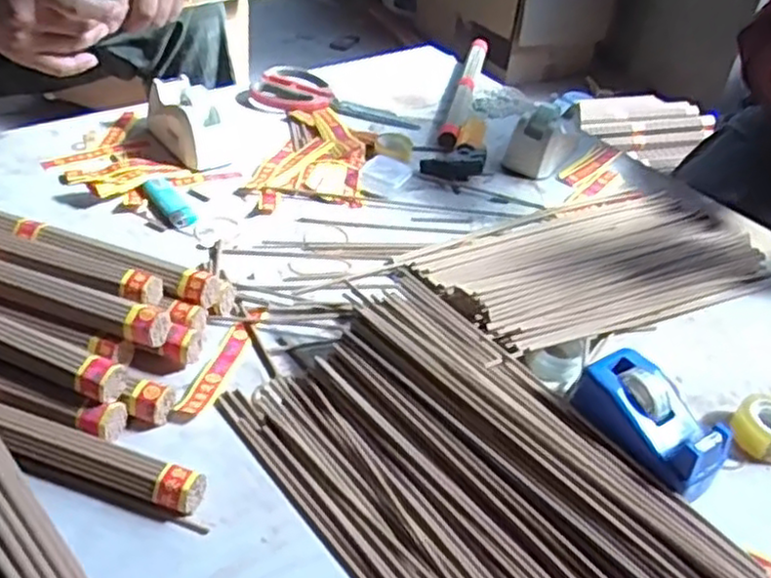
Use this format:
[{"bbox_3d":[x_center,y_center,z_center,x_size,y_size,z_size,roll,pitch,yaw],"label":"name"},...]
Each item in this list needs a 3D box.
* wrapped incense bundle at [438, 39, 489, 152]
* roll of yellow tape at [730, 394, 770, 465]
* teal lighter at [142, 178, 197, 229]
[{"bbox_3d":[0.105,-0.263,0.946,0.024,0.021,0.330,13,40,6],"label":"wrapped incense bundle"},{"bbox_3d":[0.282,0.100,0.526,0.049,0.020,0.054,35,47,29],"label":"roll of yellow tape"},{"bbox_3d":[-0.202,-0.082,0.677,0.026,0.010,0.073,-23,48,-32],"label":"teal lighter"}]

